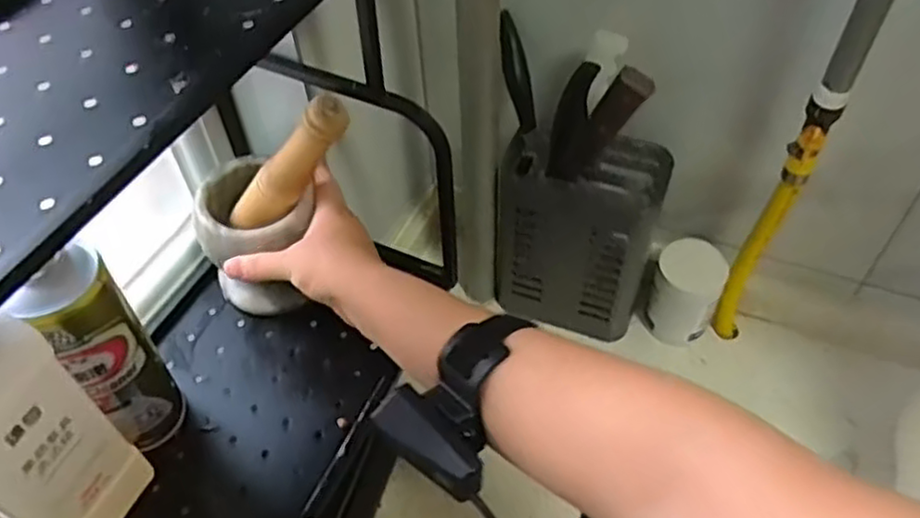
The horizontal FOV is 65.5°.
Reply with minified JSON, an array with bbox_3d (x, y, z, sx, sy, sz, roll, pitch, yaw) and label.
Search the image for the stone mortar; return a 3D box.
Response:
[{"bbox_3d":[-0.169,-0.018,0.616,0.091,0.107,0.092,-9,51,-6],"label":"stone mortar"}]

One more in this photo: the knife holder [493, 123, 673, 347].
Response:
[{"bbox_3d":[0.117,-0.024,0.731,0.149,0.202,0.090,16,53,14],"label":"knife holder"}]

